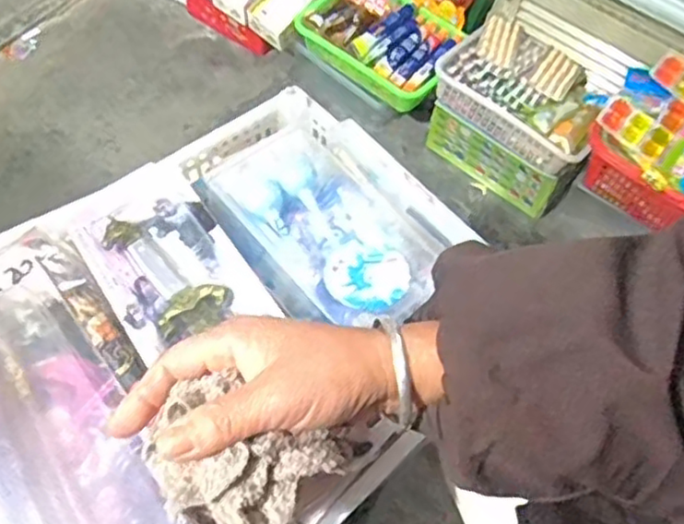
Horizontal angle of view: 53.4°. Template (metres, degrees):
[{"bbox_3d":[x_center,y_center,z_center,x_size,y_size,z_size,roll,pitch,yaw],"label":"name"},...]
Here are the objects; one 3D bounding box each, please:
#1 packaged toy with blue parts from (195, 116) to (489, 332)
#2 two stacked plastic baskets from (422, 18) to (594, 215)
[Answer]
[{"bbox_3d":[-0.014,-0.035,0.498,0.126,0.046,0.196,-37,68,-22],"label":"packaged toy with blue parts"},{"bbox_3d":[0.288,-0.241,1.151,0.271,0.169,0.160,36,63,16],"label":"two stacked plastic baskets"}]

